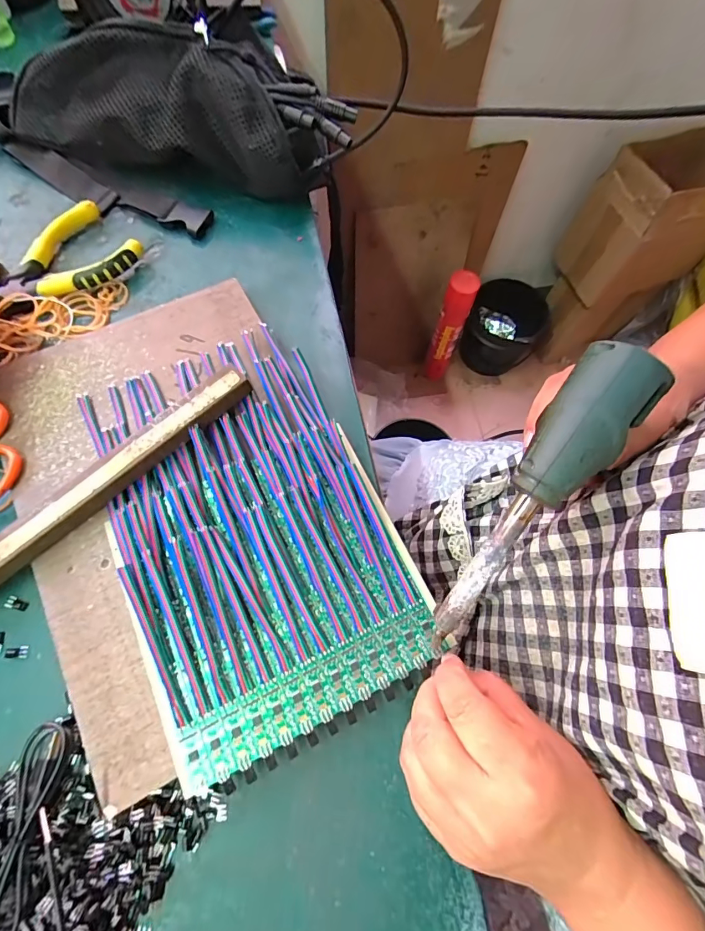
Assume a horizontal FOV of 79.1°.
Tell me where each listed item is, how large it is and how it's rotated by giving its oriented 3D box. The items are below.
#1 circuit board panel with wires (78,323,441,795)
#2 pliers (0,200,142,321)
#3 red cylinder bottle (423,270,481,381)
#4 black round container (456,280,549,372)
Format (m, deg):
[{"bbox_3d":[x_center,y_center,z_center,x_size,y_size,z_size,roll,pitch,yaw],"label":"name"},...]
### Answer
[{"bbox_3d":[-0.067,0.033,0.272,0.158,0.013,0.254,-24,73,-11],"label":"circuit board panel with wires"},{"bbox_3d":[-0.239,-0.160,0.343,0.073,0.013,0.121,42,73,12],"label":"pliers"},{"bbox_3d":[0.245,-0.341,1.099,0.072,0.350,0.063,22,70,5],"label":"red cylinder bottle"},{"bbox_3d":[0.432,-0.391,1.235,0.207,0.187,0.195,20,70,5],"label":"black round container"}]

